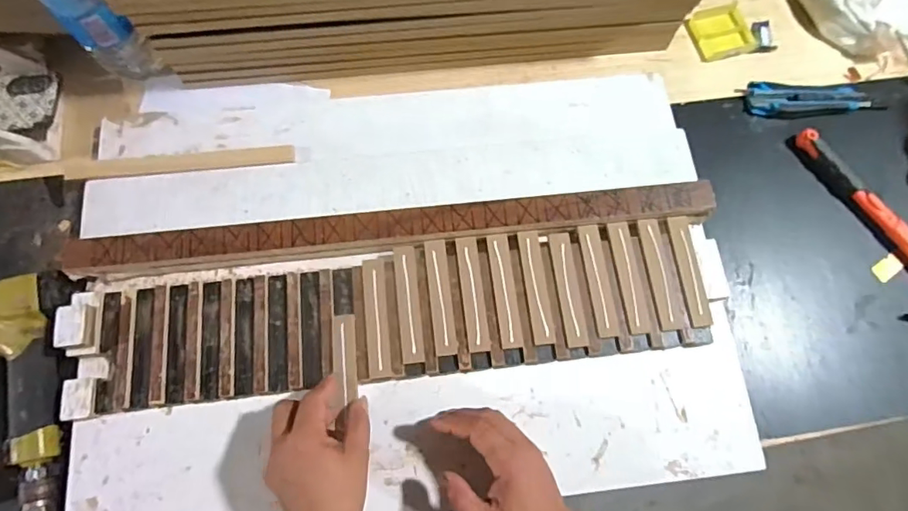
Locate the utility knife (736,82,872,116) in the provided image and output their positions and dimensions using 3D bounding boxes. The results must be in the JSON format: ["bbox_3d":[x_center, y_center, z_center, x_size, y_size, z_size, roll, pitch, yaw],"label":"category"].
[{"bbox_3d":[0.412,-0.181,0.595,0.136,0.013,0.043,4,75,-1],"label":"utility knife"}]

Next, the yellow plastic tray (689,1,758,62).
[{"bbox_3d":[0.333,-0.278,0.635,0.067,0.008,0.074,-14,75,-6],"label":"yellow plastic tray"}]

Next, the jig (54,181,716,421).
[{"bbox_3d":[-0.053,0.036,0.492,0.598,0.026,0.159,-6,75,-3],"label":"jig"}]

